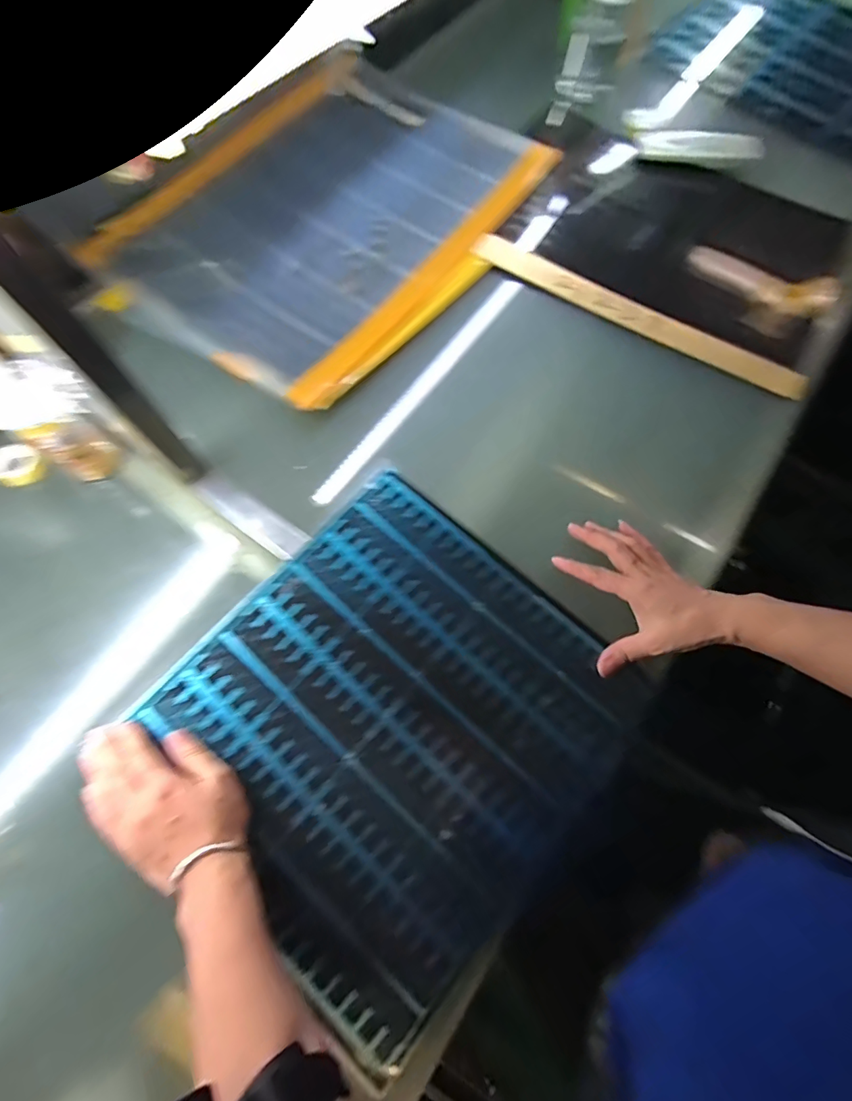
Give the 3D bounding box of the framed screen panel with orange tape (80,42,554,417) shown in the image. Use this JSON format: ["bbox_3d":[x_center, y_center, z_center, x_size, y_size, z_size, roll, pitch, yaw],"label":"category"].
[{"bbox_3d":[-0.126,-0.453,0.598,0.415,0.024,0.548,38,75,11],"label":"framed screen panel with orange tape"}]

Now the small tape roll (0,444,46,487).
[{"bbox_3d":[-0.420,-0.089,0.466,0.045,0.015,0.049,0,71,-1],"label":"small tape roll"}]

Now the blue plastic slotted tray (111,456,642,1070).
[{"bbox_3d":[-0.028,0.150,0.415,0.350,0.015,0.361,41,75,11],"label":"blue plastic slotted tray"}]

